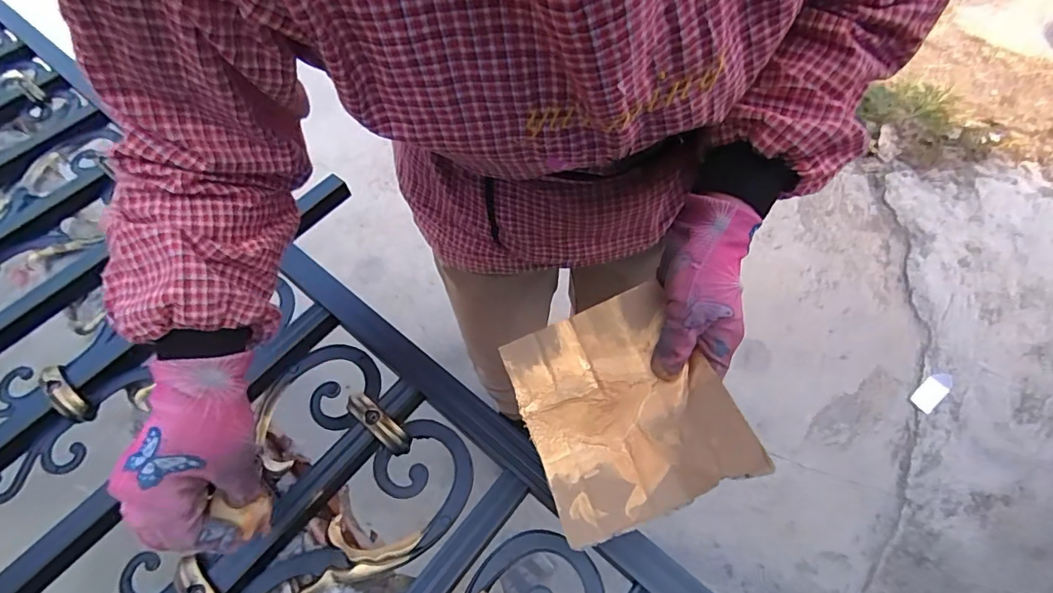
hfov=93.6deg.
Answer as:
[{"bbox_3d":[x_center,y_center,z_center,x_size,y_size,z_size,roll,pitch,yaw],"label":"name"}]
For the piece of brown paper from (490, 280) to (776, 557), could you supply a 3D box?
[{"bbox_3d":[0.066,0.078,0.355,0.137,0.020,0.148,-27,64,7],"label":"piece of brown paper"}]

